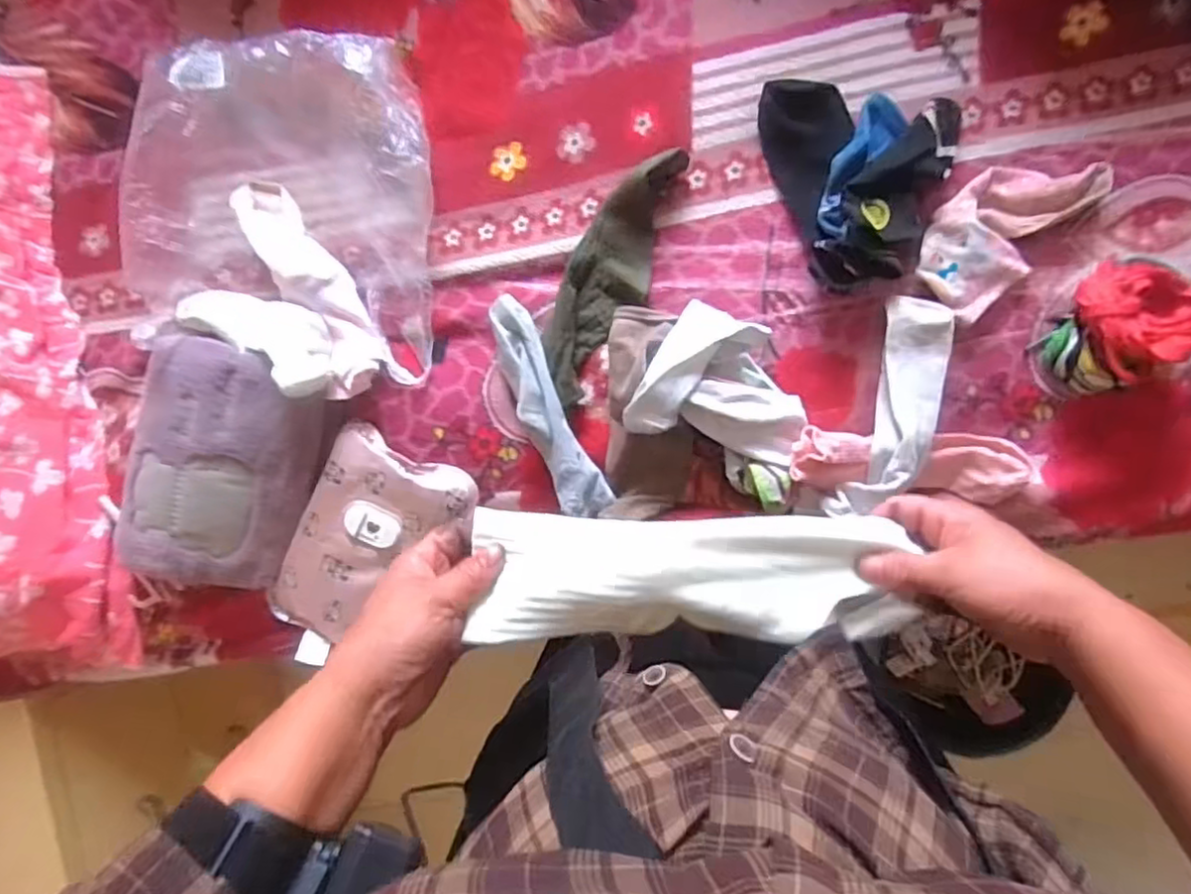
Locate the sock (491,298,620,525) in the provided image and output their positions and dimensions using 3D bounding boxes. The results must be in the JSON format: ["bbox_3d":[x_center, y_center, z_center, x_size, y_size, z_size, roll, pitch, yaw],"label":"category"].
[{"bbox_3d":[-0.048,-0.033,0.652,0.049,0.040,0.239,-23,90,8],"label":"sock"}]

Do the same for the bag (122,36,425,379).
[{"bbox_3d":[-0.305,-0.229,0.658,0.275,0.088,0.305,4,93,7],"label":"bag"}]

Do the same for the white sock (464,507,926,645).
[{"bbox_3d":[0.053,0.076,0.388,0.240,0.041,0.072,1,88,-3],"label":"white sock"}]

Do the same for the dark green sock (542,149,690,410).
[{"bbox_3d":[0.011,-0.162,0.639,0.078,0.041,0.246,23,95,5],"label":"dark green sock"}]

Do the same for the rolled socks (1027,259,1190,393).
[{"bbox_3d":[0.466,-0.108,0.575,0.134,0.063,0.112,-41,88,7],"label":"rolled socks"}]

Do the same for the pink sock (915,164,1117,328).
[{"bbox_3d":[0.361,-0.197,0.594,0.163,0.030,0.090,-44,87,7],"label":"pink sock"}]

